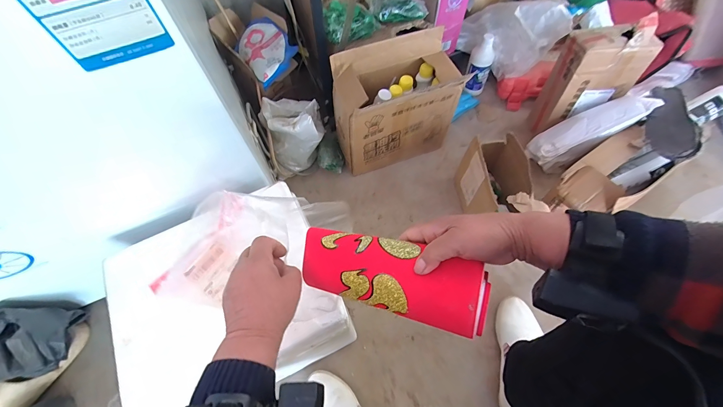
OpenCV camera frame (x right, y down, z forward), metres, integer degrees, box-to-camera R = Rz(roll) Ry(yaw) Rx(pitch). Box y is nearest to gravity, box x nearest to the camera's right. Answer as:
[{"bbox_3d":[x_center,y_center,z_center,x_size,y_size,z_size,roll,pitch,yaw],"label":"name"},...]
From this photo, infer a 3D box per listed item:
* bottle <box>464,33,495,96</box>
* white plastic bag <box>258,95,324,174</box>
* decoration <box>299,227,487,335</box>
[{"bbox_3d":[0.346,-0.401,0.916,0.065,0.155,0.056,20,64,13],"label":"bottle"},{"bbox_3d":[-0.159,-0.157,0.794,0.132,0.220,0.117,-6,61,0],"label":"white plastic bag"},{"bbox_3d":[0.028,0.076,0.336,0.199,0.032,0.070,13,62,23],"label":"decoration"}]

